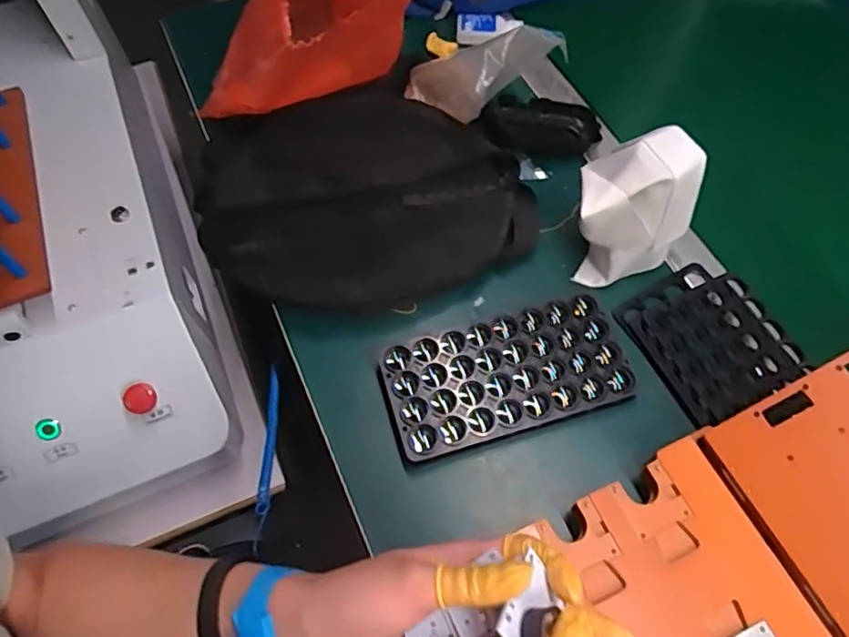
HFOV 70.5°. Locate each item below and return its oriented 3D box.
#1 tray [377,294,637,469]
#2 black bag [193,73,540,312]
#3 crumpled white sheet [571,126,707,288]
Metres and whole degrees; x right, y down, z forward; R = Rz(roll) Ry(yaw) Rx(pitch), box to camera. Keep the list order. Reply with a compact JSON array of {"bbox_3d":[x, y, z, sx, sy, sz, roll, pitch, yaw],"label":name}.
[{"bbox_3d":[0.066,0.048,0.498,0.194,0.026,0.101,-15,62,-7],"label":"tray"},{"bbox_3d":[-0.065,-0.123,0.575,0.296,0.055,0.251,-17,63,-8],"label":"black bag"},{"bbox_3d":[0.174,-0.094,0.513,0.102,0.119,0.080,-5,62,-1],"label":"crumpled white sheet"}]

